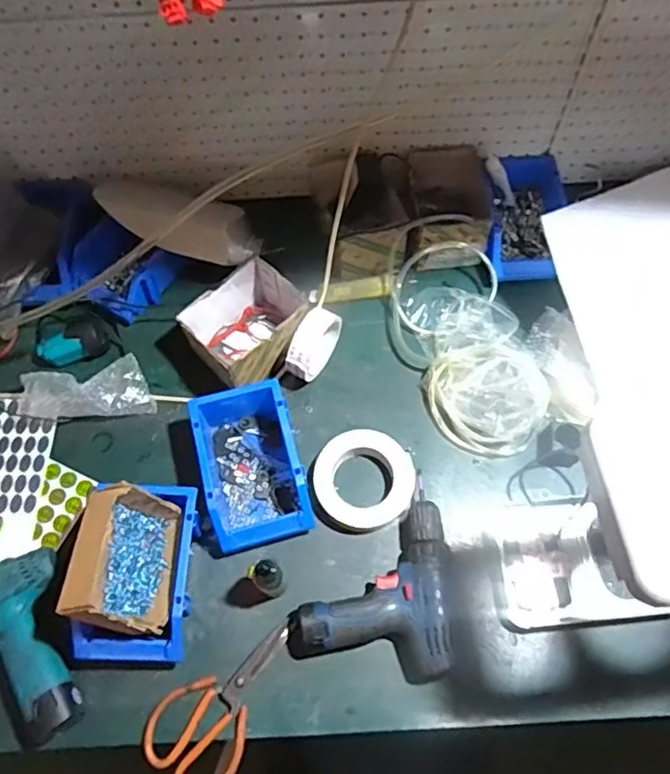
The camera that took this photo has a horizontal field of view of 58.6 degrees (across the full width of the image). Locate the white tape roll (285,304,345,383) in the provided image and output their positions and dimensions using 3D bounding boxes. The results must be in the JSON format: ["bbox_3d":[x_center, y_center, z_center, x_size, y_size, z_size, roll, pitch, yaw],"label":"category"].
[{"bbox_3d":[-0.028,-0.057,0.807,0.033,0.093,0.097,27,68,13],"label":"white tape roll"}]

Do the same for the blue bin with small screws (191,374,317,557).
[{"bbox_3d":[-0.102,0.097,0.736,0.117,0.074,0.186,-14,65,-5],"label":"blue bin with small screws"}]

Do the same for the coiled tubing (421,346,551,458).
[{"bbox_3d":[0.196,0.013,0.792,0.157,0.052,0.138,24,67,12],"label":"coiled tubing"}]

